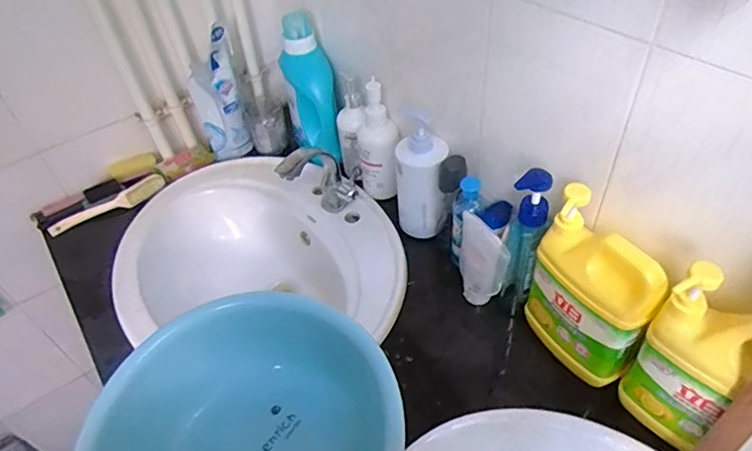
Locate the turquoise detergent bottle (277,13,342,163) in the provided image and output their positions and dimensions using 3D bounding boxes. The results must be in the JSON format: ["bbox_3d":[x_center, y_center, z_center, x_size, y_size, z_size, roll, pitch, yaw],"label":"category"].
[{"bbox_3d":[-0.127,-0.250,0.972,0.098,0.254,0.079,-7,45,0],"label":"turquoise detergent bottle"}]

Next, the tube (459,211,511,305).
[{"bbox_3d":[0.148,0.063,0.735,0.030,0.163,0.074,-35,51,-25],"label":"tube"}]

